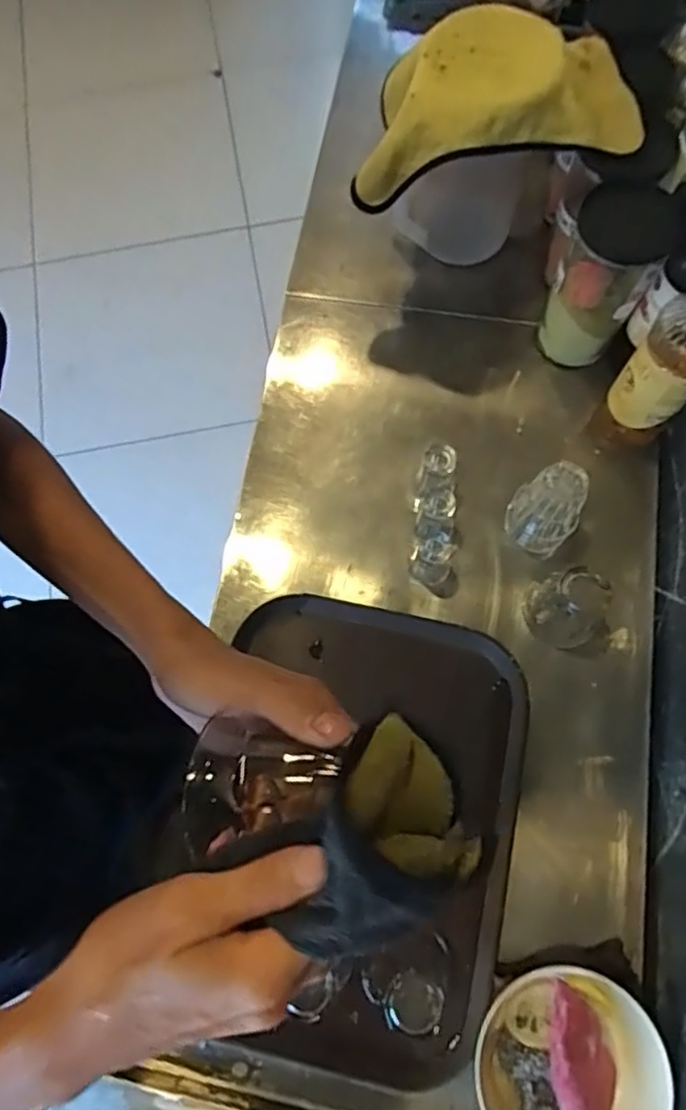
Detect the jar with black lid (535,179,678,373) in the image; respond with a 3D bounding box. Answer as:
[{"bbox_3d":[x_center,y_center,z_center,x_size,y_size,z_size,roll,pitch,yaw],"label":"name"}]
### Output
[{"bbox_3d":[0.270,-0.286,0.678,0.089,0.178,0.076,29,76,11],"label":"jar with black lid"}]

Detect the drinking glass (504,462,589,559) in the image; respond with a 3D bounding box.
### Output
[{"bbox_3d":[0.209,-0.046,0.662,0.066,0.107,0.061,-1,73,3],"label":"drinking glass"}]

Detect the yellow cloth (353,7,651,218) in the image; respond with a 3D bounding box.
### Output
[{"bbox_3d":[0.150,-0.452,0.648,0.276,0.096,0.174,-2,72,2],"label":"yellow cloth"}]

